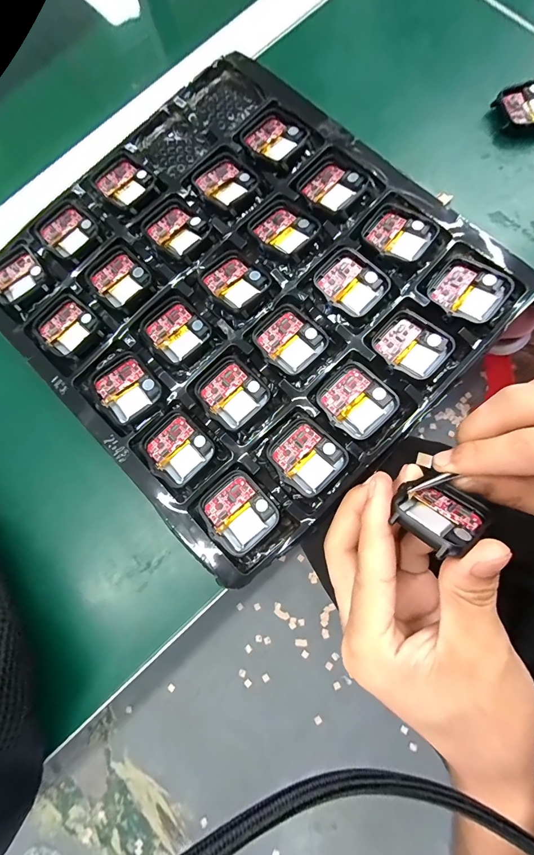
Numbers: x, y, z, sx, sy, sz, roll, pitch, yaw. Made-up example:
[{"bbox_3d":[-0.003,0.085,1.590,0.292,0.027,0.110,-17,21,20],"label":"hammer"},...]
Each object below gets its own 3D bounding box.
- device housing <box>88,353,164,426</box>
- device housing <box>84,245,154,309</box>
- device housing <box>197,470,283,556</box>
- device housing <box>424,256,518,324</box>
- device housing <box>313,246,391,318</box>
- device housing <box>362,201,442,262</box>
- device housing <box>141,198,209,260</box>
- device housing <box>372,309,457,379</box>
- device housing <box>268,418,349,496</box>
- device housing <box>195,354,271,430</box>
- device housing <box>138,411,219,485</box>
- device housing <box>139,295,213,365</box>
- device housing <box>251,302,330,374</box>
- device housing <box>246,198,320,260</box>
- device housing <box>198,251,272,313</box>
[{"bbox_3d":[-0.089,-0.025,0.219,0.036,0.008,0.042,-39,79,-4],"label":"device housing"},{"bbox_3d":[-0.102,-0.103,0.233,0.036,0.005,0.040,-43,80,-4],"label":"device housing"},{"bbox_3d":[-0.017,0.050,0.201,0.037,0.006,0.041,-43,80,-4],"label":"device housing"},{"bbox_3d":[0.127,-0.086,0.214,0.043,0.010,0.036,42,85,10],"label":"device housing"},{"bbox_3d":[0.054,-0.093,0.219,0.042,0.006,0.034,40,85,10],"label":"device housing"},{"bbox_3d":[0.085,-0.127,0.223,0.041,0.007,0.038,41,85,10],"label":"device housing"},{"bbox_3d":[-0.063,-0.137,0.234,0.043,0.006,0.036,43,85,10],"label":"device housing"},{"bbox_3d":[0.090,-0.051,0.213,0.041,0.009,0.036,44,85,10],"label":"device housing"},{"bbox_3d":[0.024,0.017,0.205,0.041,0.006,0.037,44,85,10],"label":"device housing"},{"bbox_3d":[-0.023,-0.022,0.217,0.037,0.009,0.041,-43,80,-4],"label":"device housing"},{"bbox_3d":[-0.057,0.013,0.212,0.037,0.009,0.042,-45,80,-5],"label":"device housing"},{"bbox_3d":[-0.060,-0.065,0.224,0.036,0.005,0.041,-45,80,-4],"label":"device housing"},{"bbox_3d":[0.014,-0.057,0.221,0.037,0.010,0.041,-40,80,-4],"label":"device housing"},{"bbox_3d":[0.010,-0.133,0.228,0.040,0.006,0.039,43,85,10],"label":"device housing"},{"bbox_3d":[-0.022,-0.097,0.225,0.036,0.007,0.041,-43,80,-4],"label":"device housing"}]

